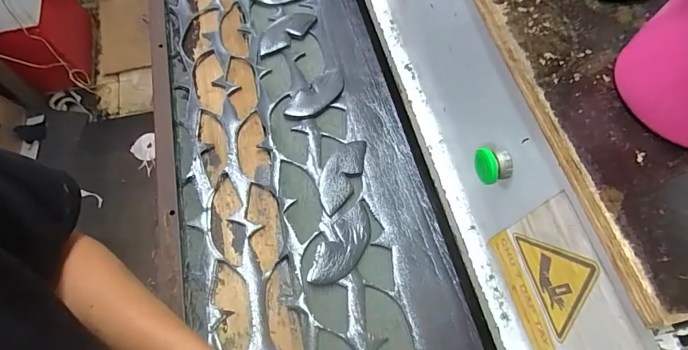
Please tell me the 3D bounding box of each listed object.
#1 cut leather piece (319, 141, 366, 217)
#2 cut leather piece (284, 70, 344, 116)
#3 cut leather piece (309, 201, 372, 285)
[{"bbox_3d":[-0.004,-0.002,0.613,0.054,0.018,0.135,23,65,11],"label":"cut leather piece"},{"bbox_3d":[-0.048,-0.144,0.685,0.129,0.009,0.059,-39,69,-18],"label":"cut leather piece"},{"bbox_3d":[0.001,0.104,0.562,0.057,0.018,0.135,27,66,13],"label":"cut leather piece"}]

